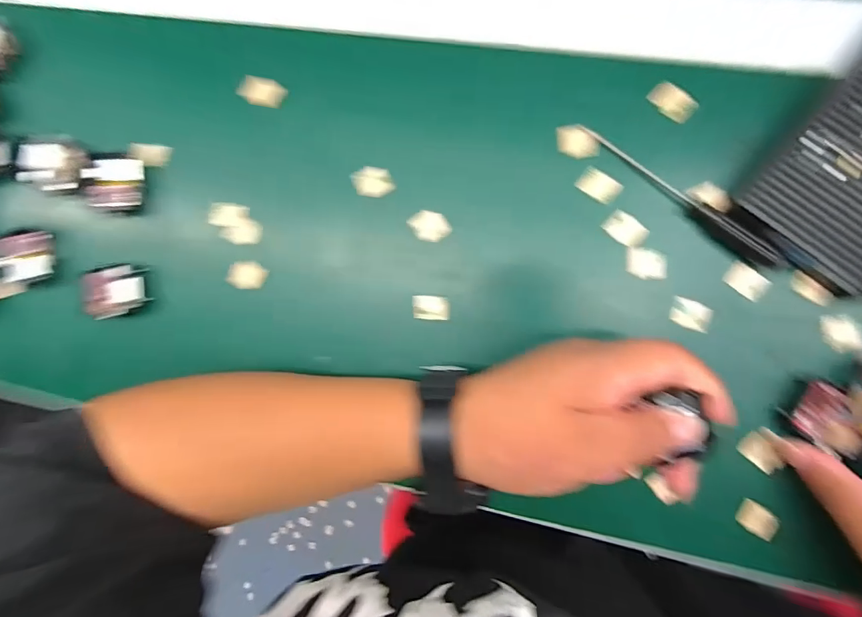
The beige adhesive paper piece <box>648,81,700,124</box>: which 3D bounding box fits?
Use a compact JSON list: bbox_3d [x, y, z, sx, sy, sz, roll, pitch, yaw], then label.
[{"bbox_3d":[0.146,-0.125,0.261,0.028,0.006,0.016,39,97,6],"label":"beige adhesive paper piece"}]

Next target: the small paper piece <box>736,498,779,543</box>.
[{"bbox_3d":[0.197,0.128,0.260,0.021,0.006,0.017,27,96,7],"label":"small paper piece"}]

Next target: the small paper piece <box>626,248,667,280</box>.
[{"bbox_3d":[0.134,-0.028,0.267,0.025,0.004,0.019,-1,100,-3],"label":"small paper piece"}]

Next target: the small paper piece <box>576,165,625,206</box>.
[{"bbox_3d":[0.104,-0.076,0.268,0.025,0.007,0.015,35,96,7],"label":"small paper piece"}]

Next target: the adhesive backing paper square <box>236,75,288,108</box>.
[{"bbox_3d":[-0.117,-0.151,0.301,0.031,0.004,0.018,-6,114,-32],"label":"adhesive backing paper square"}]

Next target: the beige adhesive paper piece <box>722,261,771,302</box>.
[{"bbox_3d":[0.189,-0.016,0.258,0.023,0.006,0.014,38,97,6],"label":"beige adhesive paper piece"}]

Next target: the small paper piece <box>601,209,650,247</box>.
[{"bbox_3d":[0.120,-0.049,0.266,0.026,0.005,0.017,38,97,6],"label":"small paper piece"}]

